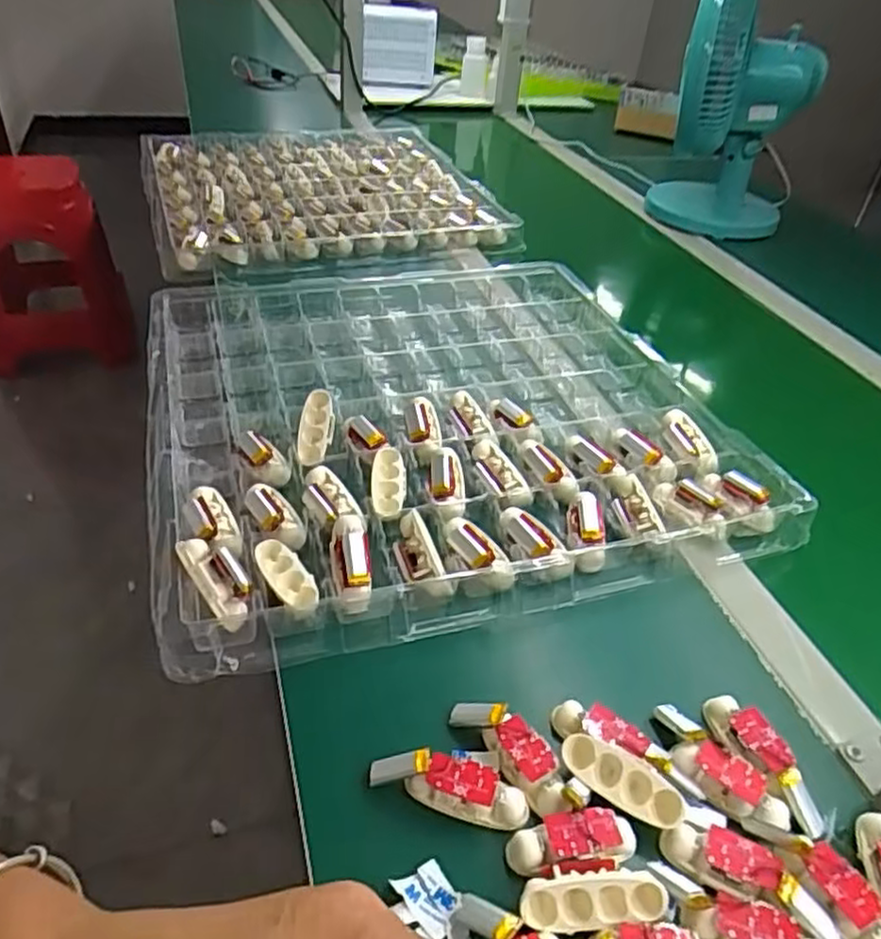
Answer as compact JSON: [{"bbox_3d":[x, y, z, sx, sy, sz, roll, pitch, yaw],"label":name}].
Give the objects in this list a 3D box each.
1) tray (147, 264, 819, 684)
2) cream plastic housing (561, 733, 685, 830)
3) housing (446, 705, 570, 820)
[{"bbox_3d":[-0.010,-0.066,0.643,0.475,0.042,0.493,-9,42,-16],"label":"tray"},{"bbox_3d":[0.093,0.160,0.368,0.064,0.012,0.023,28,45,25],"label":"cream plastic housing"},{"bbox_3d":[0.040,0.153,0.388,0.025,0.020,0.079,-25,48,-31],"label":"housing"}]

